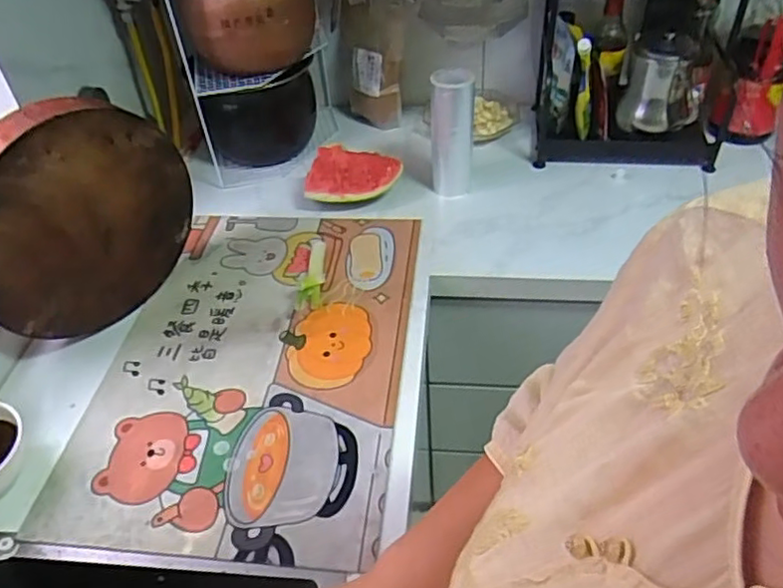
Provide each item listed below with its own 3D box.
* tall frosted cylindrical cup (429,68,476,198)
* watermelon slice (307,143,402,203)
[{"bbox_3d":[0.100,-0.272,1.061,0.068,0.196,0.073,-4,43,1],"label":"tall frosted cylindrical cup"},{"bbox_3d":[-0.064,-0.197,1.079,0.160,0.094,0.058,1,44,7],"label":"watermelon slice"}]

